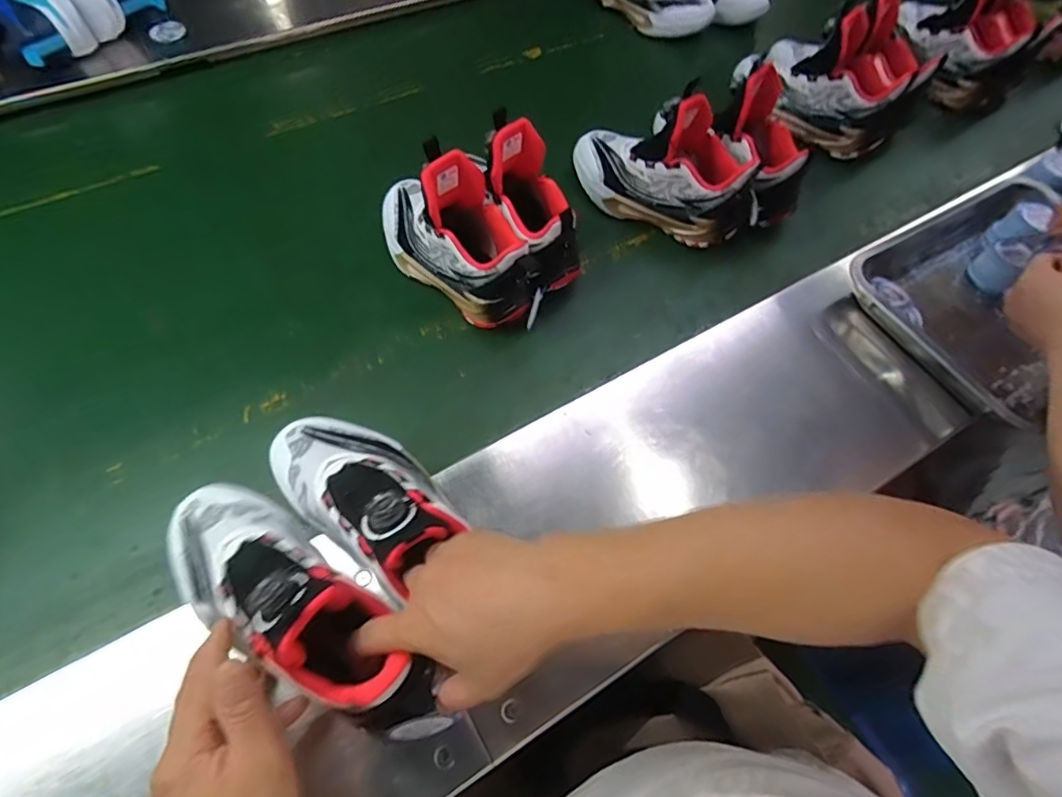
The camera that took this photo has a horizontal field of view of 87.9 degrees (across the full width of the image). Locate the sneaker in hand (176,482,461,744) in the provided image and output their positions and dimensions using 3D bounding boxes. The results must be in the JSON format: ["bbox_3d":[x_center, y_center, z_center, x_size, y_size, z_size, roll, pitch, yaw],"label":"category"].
[{"bbox_3d":[-0.177,0.155,0.414,0.256,0.121,0.082,26,60,28],"label":"sneaker in hand"}]

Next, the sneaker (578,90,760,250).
[{"bbox_3d":[0.171,-0.298,0.704,0.243,0.140,0.095,25,62,13],"label":"sneaker"}]

